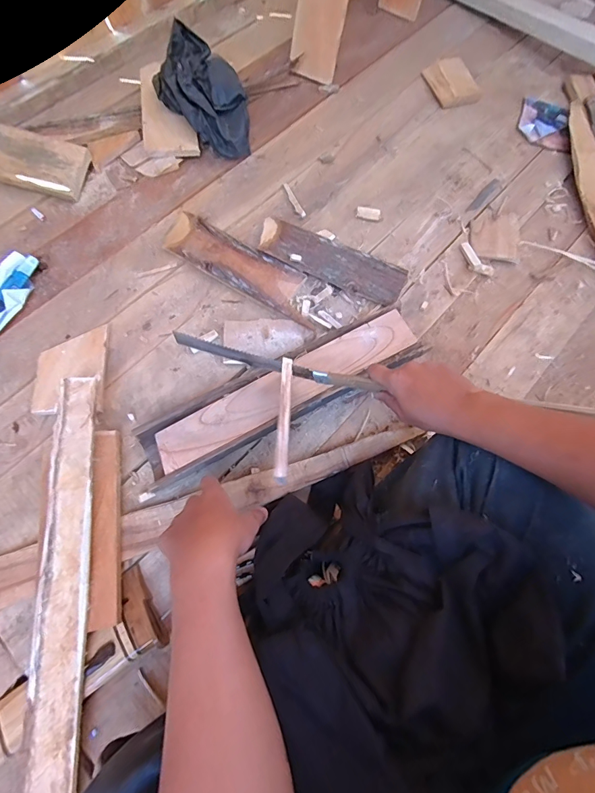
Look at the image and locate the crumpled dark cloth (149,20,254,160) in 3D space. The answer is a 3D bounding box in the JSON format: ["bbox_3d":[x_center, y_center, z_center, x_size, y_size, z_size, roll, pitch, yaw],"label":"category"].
[{"bbox_3d":[-0.178,-0.549,0.736,0.146,0.086,0.259,-17,71,-8],"label":"crumpled dark cloth"}]

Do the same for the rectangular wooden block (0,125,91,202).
[{"bbox_3d":[-0.448,-0.405,0.690,0.155,0.016,0.095,13,83,-5],"label":"rectangular wooden block"}]

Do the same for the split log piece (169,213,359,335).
[{"bbox_3d":[-0.070,-0.206,0.656,0.342,0.023,0.089,32,72,10],"label":"split log piece"}]

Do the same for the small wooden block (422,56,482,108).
[{"bbox_3d":[0.322,-0.652,0.825,0.082,0.024,0.119,-18,71,-8],"label":"small wooden block"}]

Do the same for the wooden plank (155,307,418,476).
[{"bbox_3d":[-0.010,-0.013,0.543,0.378,0.019,0.063,-27,73,-11],"label":"wooden plank"}]

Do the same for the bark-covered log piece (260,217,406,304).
[{"bbox_3d":[0.055,-0.223,0.657,0.245,0.029,0.073,23,71,7],"label":"bark-covered log piece"}]

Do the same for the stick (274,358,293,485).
[{"bbox_3d":[-0.016,0.024,0.464,0.017,0.010,0.151,3,70,0],"label":"stick"}]

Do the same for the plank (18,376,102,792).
[{"bbox_3d":[-0.269,0.267,0.452,0.059,0.023,0.590,-4,76,1],"label":"plank"}]

